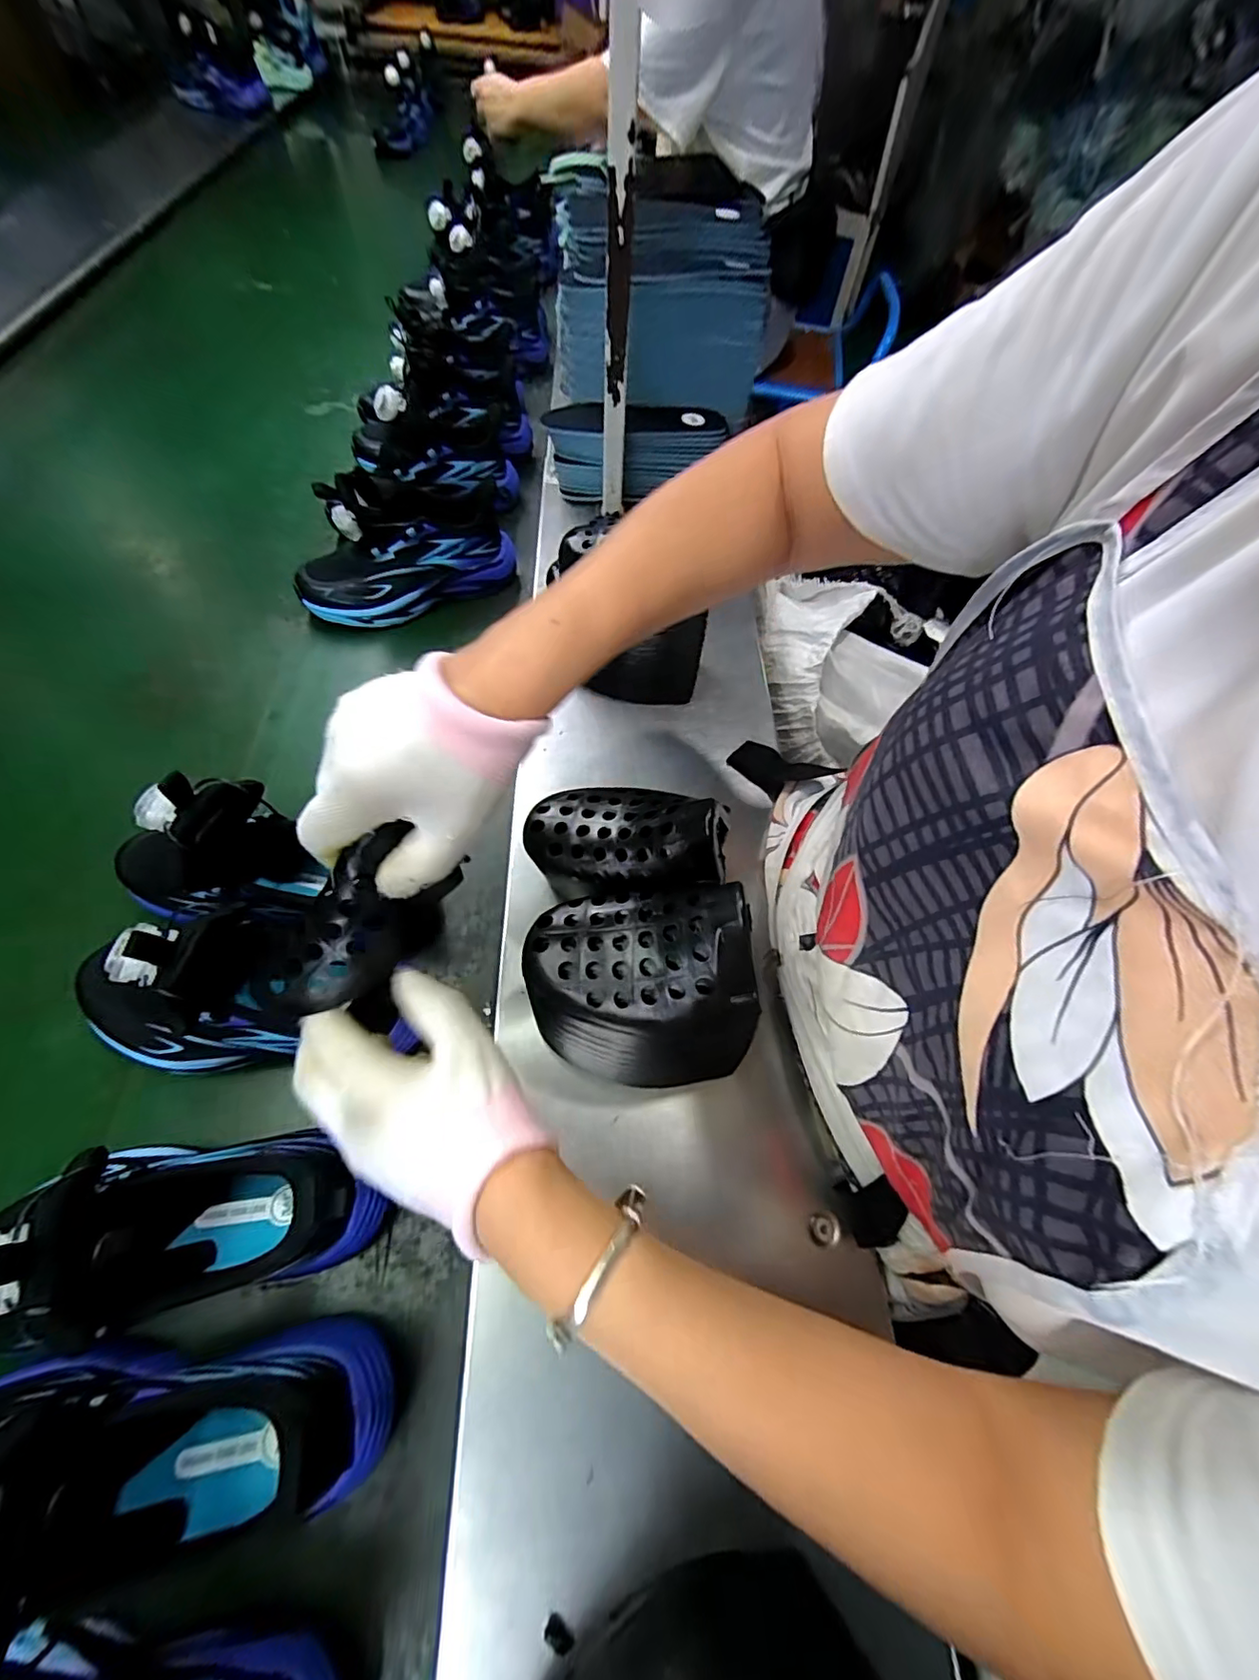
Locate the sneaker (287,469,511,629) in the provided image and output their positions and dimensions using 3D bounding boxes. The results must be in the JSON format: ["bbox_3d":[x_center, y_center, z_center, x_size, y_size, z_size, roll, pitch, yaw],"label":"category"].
[{"bbox_3d":[-0.233,-0.303,0.568,0.221,0.106,0.093,-26,65,-14],"label":"sneaker"}]

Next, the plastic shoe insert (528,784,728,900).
[{"bbox_3d":[-0.005,-0.009,0.338,0.117,0.053,0.075,3,62,1],"label":"plastic shoe insert"}]

